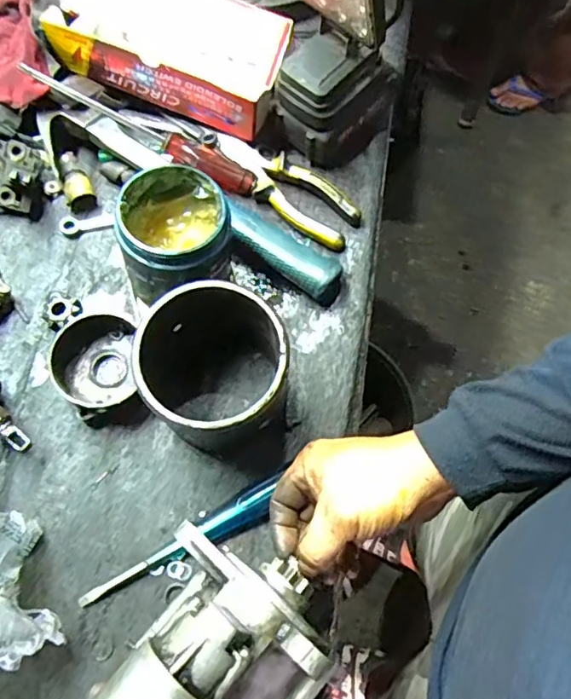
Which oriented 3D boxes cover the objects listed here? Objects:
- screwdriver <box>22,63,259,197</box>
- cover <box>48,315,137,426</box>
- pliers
[{"bbox_3d":[-0.135,-0.212,0.546,0.229,0.036,0.031,25,71,-8],"label":"screwdriver"},{"bbox_3d":[-0.162,0.009,0.484,0.076,0.040,0.080,0,70,1],"label":"cover"},{"bbox_3d":[0.000,-0.160,0.548,0.160,0.025,0.051,38,74,13],"label":"pliers"}]

